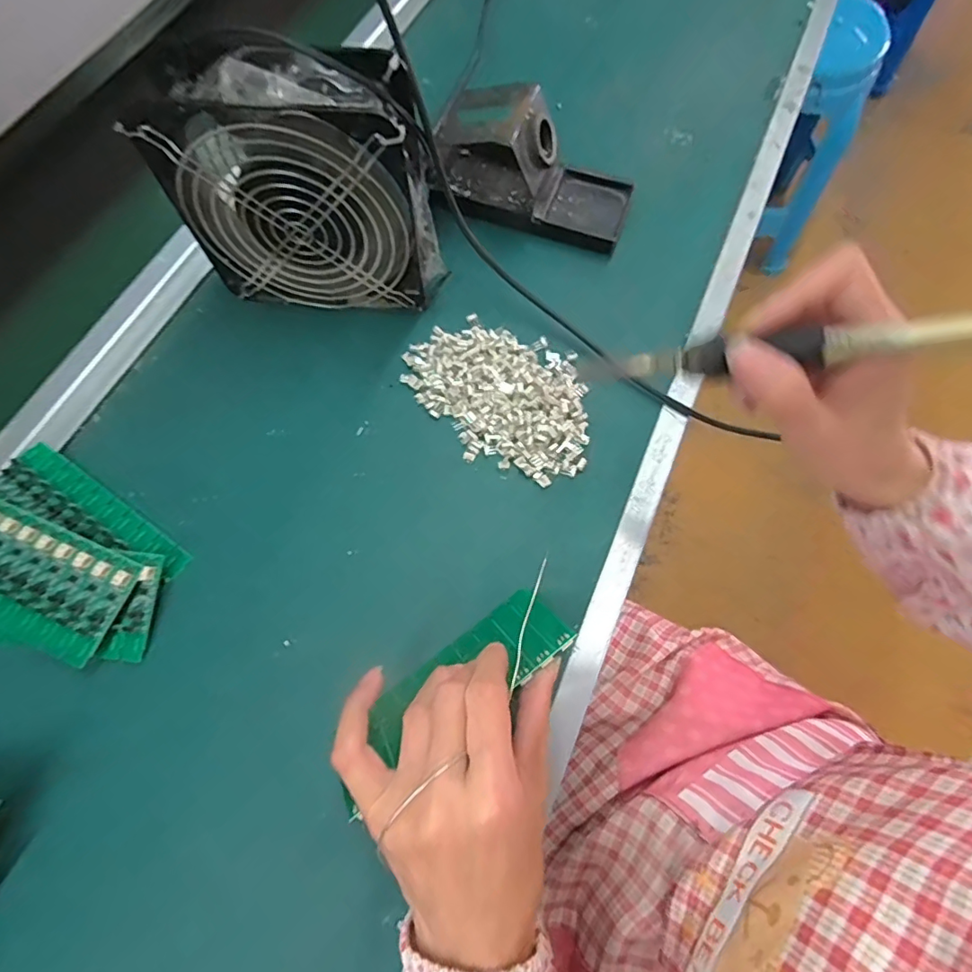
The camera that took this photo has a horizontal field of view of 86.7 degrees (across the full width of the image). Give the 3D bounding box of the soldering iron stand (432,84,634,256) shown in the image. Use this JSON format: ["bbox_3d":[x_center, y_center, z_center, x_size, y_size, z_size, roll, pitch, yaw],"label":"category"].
[{"bbox_3d":[0.039,-0.254,0.409,0.159,0.077,0.076,18,71,5],"label":"soldering iron stand"}]

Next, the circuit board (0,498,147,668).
[{"bbox_3d":[-0.271,0.053,0.305,0.122,0.009,0.062,21,74,8],"label":"circuit board"}]

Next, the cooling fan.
[{"bbox_3d":[-0.113,-0.188,0.333,0.156,0.157,0.056,3,70,0],"label":"cooling fan"}]

